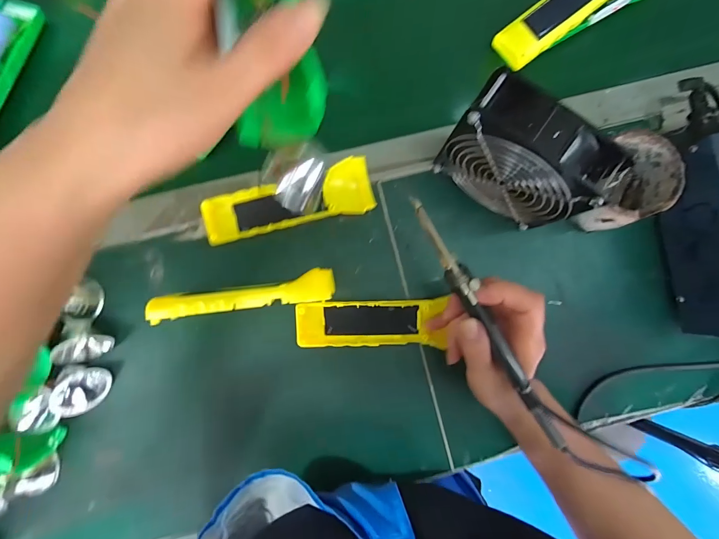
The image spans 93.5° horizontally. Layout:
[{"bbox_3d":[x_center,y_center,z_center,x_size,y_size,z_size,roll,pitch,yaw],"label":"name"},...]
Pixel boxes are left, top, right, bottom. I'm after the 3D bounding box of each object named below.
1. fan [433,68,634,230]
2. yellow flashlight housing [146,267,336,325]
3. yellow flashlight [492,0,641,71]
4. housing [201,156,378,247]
[{"bbox_3d":[0.131,-0.087,0.291,0.116,0.123,0.046,35,85,2],"label":"fan"},{"bbox_3d":[-0.104,0.024,0.314,0.161,0.047,0.027,-8,85,-2],"label":"yellow flashlight housing"},{"bbox_3d":[0.234,-0.276,0.331,0.209,0.042,0.053,-30,90,-2],"label":"yellow flashlight"},{"bbox_3d":[-0.067,-0.065,0.330,0.162,0.028,0.049,-12,85,-3],"label":"housing"}]

